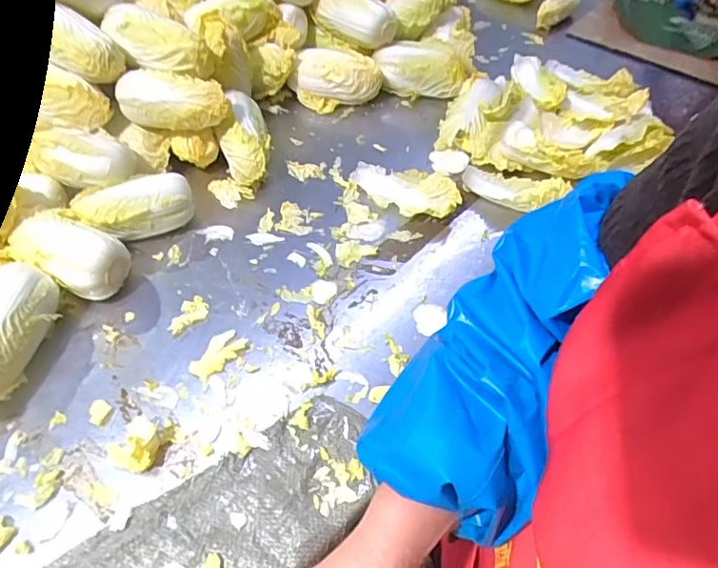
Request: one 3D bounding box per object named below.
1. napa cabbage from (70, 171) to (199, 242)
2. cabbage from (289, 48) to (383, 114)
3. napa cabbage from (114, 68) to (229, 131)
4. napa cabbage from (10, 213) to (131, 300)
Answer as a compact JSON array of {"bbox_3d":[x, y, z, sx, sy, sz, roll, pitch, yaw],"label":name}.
[{"bbox_3d":[-0.259,-0.089,0.630,0.129,0.067,0.062,-12,54,-10],"label":"napa cabbage"},{"bbox_3d":[-0.034,-0.296,0.785,0.132,0.063,0.064,-2,54,-3],"label":"cabbage"},{"bbox_3d":[-0.225,-0.223,0.653,0.130,0.060,0.055,7,54,3],"label":"napa cabbage"},{"bbox_3d":[-0.307,-0.030,0.584,0.107,0.072,0.071,21,55,14],"label":"napa cabbage"}]

